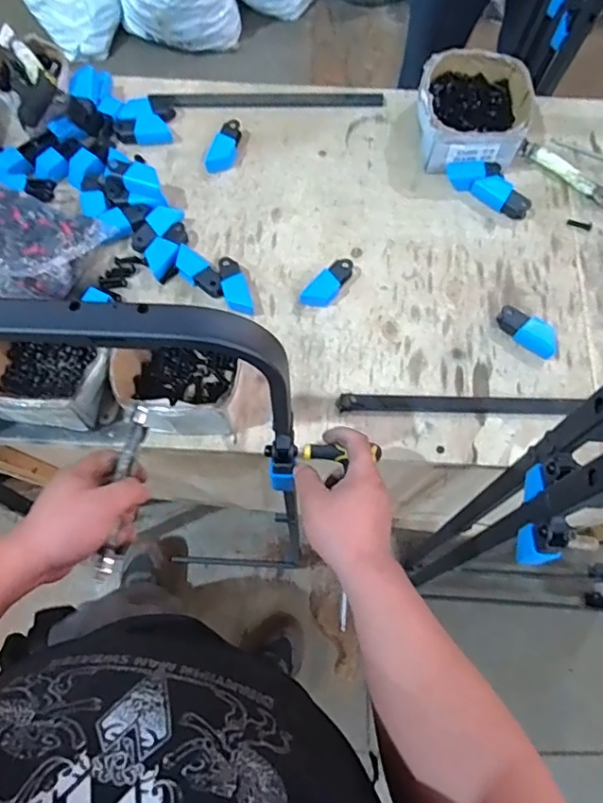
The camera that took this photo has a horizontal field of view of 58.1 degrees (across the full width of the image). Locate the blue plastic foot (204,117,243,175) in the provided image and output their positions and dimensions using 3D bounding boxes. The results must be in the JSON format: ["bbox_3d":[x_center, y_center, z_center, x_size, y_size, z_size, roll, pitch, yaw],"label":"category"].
[{"bbox_3d":[-0.117,-0.389,0.826,0.039,0.025,0.087,12,72,4],"label":"blue plastic foot"}]

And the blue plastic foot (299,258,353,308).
[{"bbox_3d":[0.040,-0.162,0.754,0.091,0.030,0.038,-41,76,-12],"label":"blue plastic foot"}]

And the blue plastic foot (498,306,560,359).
[{"bbox_3d":[0.307,-0.093,0.734,0.089,0.028,0.041,31,74,10],"label":"blue plastic foot"}]

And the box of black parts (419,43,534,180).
[{"bbox_3d":[0.258,-0.444,0.828,0.170,0.080,0.191,7,72,3],"label":"box of black parts"}]

